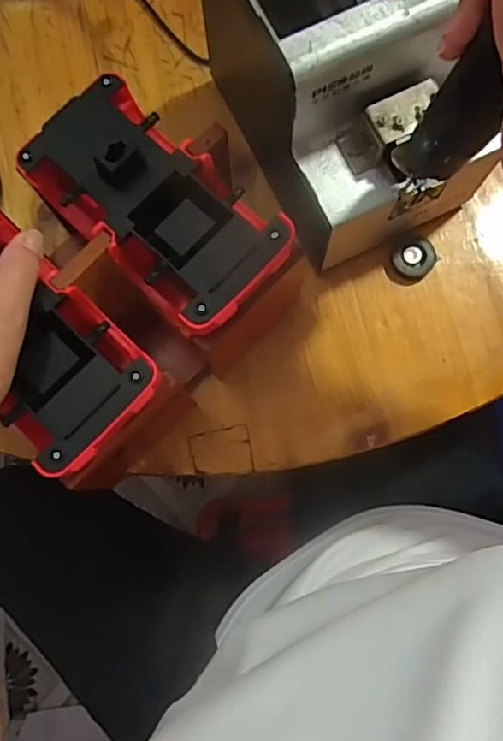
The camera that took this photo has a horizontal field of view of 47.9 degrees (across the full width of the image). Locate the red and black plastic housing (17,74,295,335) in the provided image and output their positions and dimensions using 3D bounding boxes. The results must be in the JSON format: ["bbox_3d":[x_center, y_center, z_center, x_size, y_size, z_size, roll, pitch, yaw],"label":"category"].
[{"bbox_3d":[-0.054,-0.092,0.315,0.149,0.039,0.079,42,85,8],"label":"red and black plastic housing"}]

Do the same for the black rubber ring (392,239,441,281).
[{"bbox_3d":[0.117,-0.079,0.405,0.028,0.006,0.030,0,81,2],"label":"black rubber ring"}]

